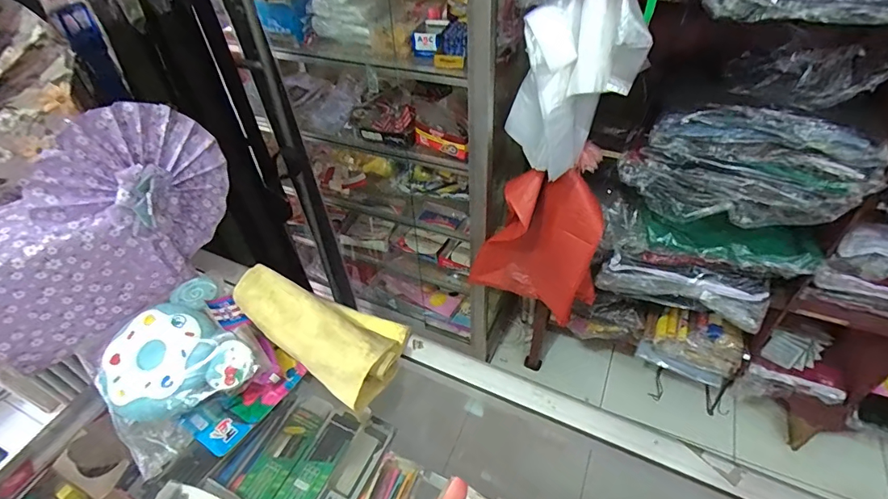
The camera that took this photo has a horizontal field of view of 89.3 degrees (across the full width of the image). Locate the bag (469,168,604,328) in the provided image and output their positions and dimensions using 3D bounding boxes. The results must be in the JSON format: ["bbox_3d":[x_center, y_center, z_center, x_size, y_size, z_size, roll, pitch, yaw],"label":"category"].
[{"bbox_3d":[0.229,-0.008,1.119,0.305,0.376,0.091,21,51,23],"label":"bag"}]

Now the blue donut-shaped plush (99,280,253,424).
[{"bbox_3d":[-0.259,0.097,0.425,0.115,0.031,0.122,-30,51,-24],"label":"blue donut-shaped plush"}]

